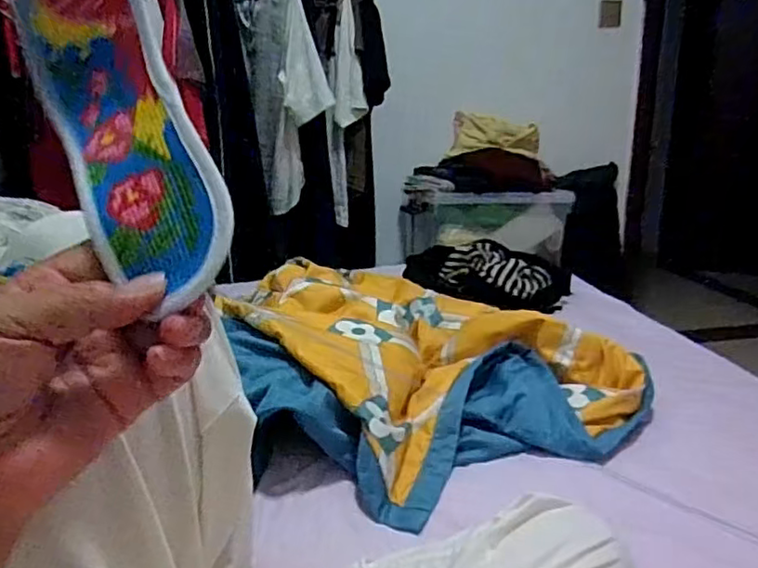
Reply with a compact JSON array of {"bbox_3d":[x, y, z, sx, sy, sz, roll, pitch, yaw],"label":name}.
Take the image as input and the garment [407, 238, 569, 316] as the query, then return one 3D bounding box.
[{"bbox_3d":[0.264,-0.019,1.444,0.380,0.109,0.212,-2,17,-2],"label":"garment"}]

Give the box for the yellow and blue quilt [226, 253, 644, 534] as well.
[{"bbox_3d":[0.039,0.104,1.044,0.585,0.168,0.655,-8,18,-22],"label":"yellow and blue quilt"}]

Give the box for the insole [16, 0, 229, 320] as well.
[{"bbox_3d":[-0.126,-0.085,0.276,0.073,0.230,0.019,-32,-25,16],"label":"insole"}]

